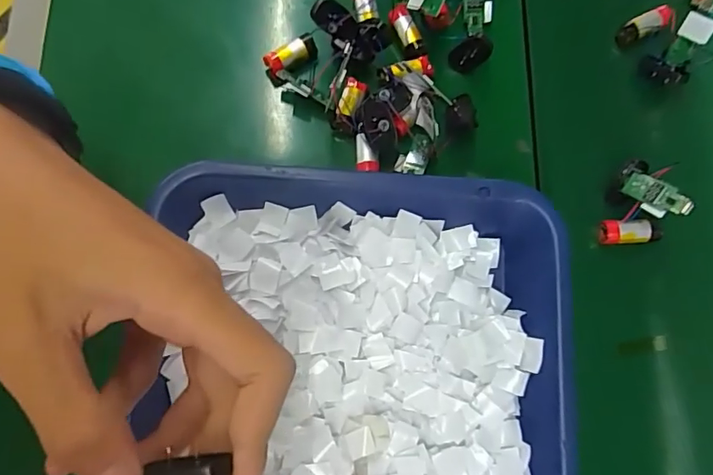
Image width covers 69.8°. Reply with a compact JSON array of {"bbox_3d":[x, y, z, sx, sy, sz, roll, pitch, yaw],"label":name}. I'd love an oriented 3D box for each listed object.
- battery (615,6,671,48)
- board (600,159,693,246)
[{"bbox_3d":[0.206,-0.152,0.369,0.037,0.015,0.017,-32,80,-6],"label":"battery"},{"bbox_3d":[0.180,-0.026,0.323,0.035,0.041,0.052,1,78,0],"label":"board"}]

